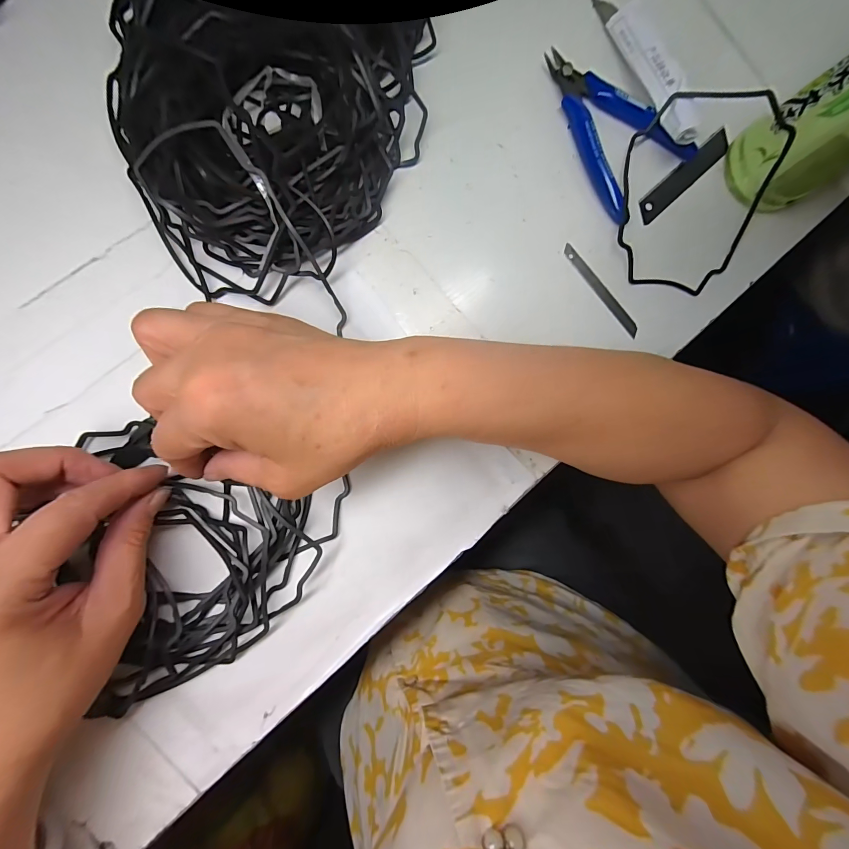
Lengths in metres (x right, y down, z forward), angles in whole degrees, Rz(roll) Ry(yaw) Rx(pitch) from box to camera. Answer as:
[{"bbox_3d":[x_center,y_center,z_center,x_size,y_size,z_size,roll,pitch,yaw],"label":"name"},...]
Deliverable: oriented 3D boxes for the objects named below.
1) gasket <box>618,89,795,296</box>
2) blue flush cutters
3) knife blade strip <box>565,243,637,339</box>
[{"bbox_3d":[0.185,-0.155,0.243,0.095,0.044,0.119,10,86,-7],"label":"gasket"},{"bbox_3d":[0.124,-0.207,0.250,0.114,0.018,0.082,45,83,-3],"label":"blue flush cutters"},{"bbox_3d":[0.123,-0.093,0.257,0.009,0.004,0.077,-41,93,1],"label":"knife blade strip"}]

